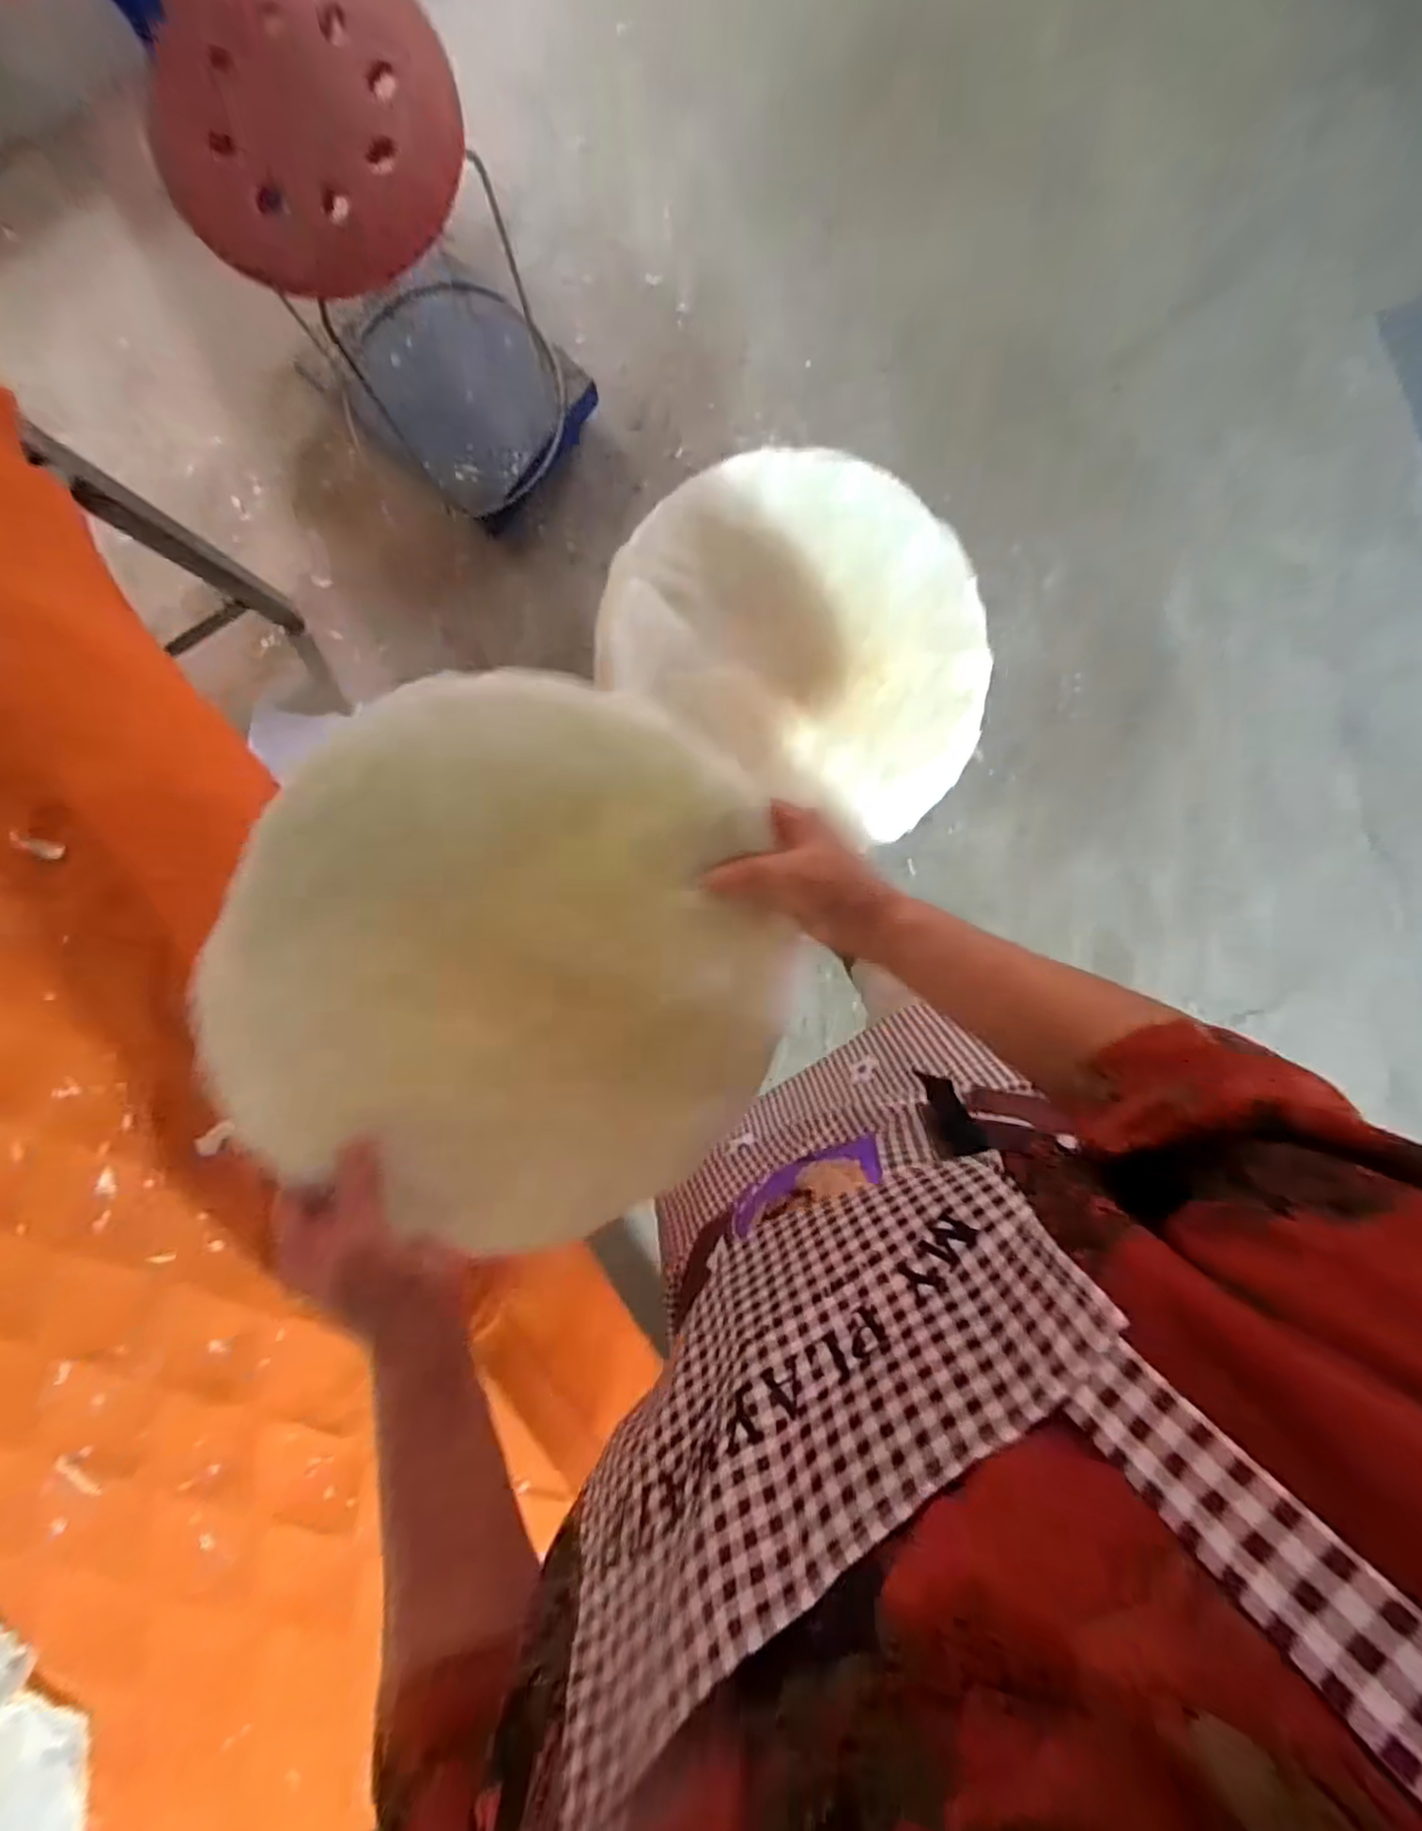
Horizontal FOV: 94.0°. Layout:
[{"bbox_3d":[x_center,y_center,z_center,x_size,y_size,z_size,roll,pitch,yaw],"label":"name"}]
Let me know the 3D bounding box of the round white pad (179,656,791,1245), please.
[{"bbox_3d":[-0.116,0.029,0.429,0.339,0.077,0.341,0,95,-1],"label":"round white pad"}]

